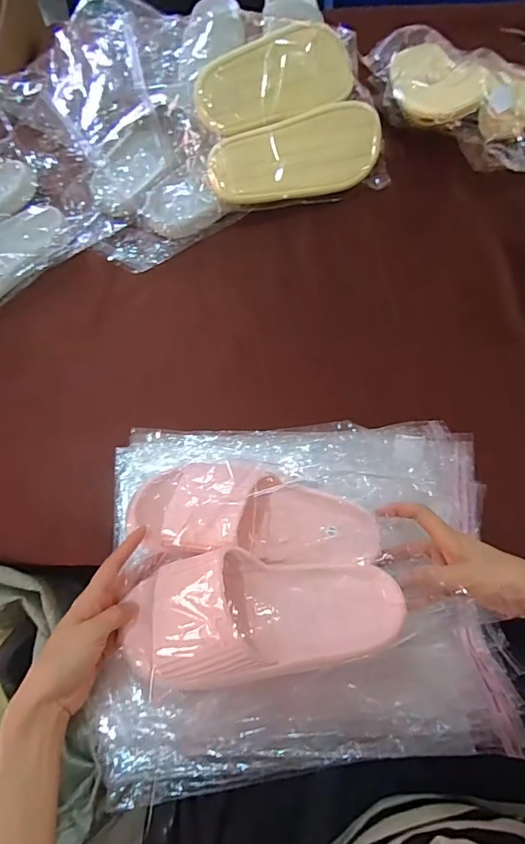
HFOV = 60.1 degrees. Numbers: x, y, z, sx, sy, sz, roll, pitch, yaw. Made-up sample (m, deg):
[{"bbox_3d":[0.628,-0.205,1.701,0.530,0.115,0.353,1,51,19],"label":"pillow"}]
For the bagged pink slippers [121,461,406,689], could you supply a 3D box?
[{"bbox_3d":[-0.005,0.133,0.430,0.239,0.100,0.199,-4,71,0],"label":"bagged pink slippers"}]

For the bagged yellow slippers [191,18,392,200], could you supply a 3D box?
[{"bbox_3d":[0.037,-0.425,0.637,0.266,0.068,0.220,-18,106,-11],"label":"bagged yellow slippers"}]

